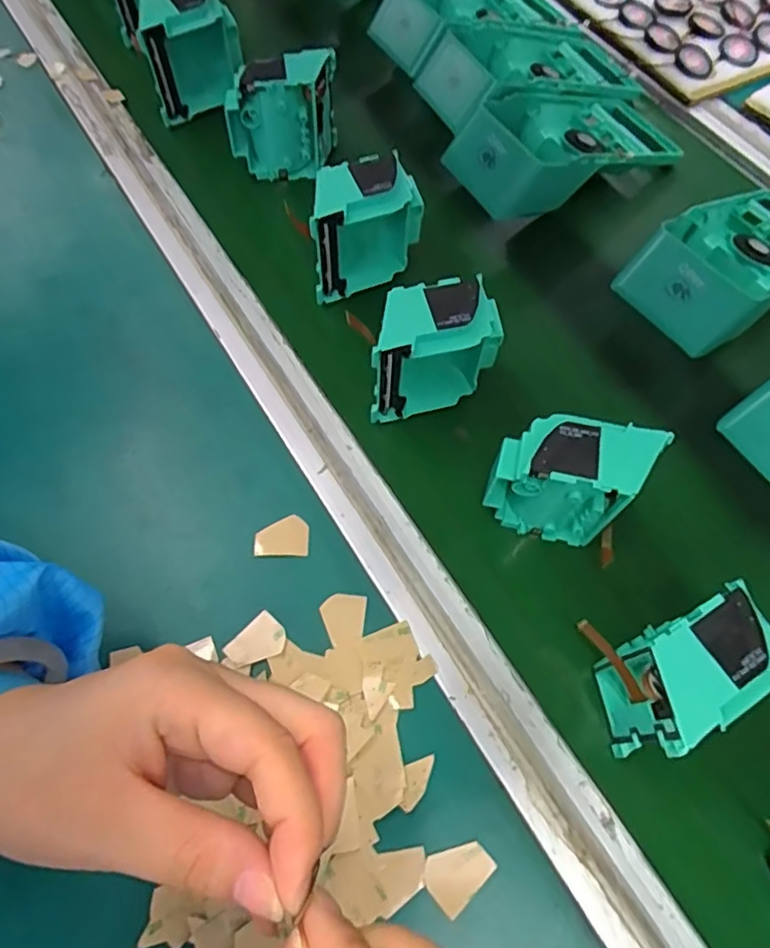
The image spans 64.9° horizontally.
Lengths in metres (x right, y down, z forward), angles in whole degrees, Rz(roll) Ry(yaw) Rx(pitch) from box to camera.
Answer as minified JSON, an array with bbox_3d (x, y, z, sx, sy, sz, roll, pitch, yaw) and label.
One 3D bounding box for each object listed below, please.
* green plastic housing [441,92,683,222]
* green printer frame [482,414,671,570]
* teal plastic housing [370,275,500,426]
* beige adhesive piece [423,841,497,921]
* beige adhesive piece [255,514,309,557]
[{"bbox_3d":[0.144,-0.257,0.470,0.196,0.057,0.085,-26,68,-13],"label":"green plastic housing"},{"bbox_3d":[0.096,0.005,0.324,0.073,0.075,0.042,20,66,8],"label":"green printer frame"},{"bbox_3d":[0.026,-0.072,0.360,0.082,0.080,0.040,-19,66,-10],"label":"teal plastic housing"},{"bbox_3d":[0.033,0.178,0.272,0.029,0.004,0.023,-38,71,-17],"label":"beige adhesive piece"},{"bbox_3d":[-0.058,0.035,0.339,0.030,0.004,0.023,1,65,0],"label":"beige adhesive piece"}]

